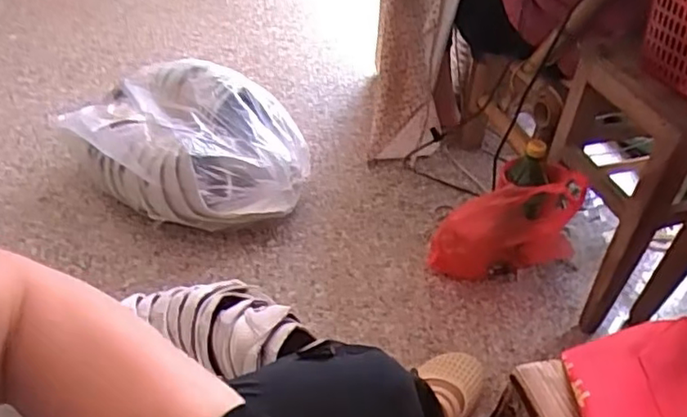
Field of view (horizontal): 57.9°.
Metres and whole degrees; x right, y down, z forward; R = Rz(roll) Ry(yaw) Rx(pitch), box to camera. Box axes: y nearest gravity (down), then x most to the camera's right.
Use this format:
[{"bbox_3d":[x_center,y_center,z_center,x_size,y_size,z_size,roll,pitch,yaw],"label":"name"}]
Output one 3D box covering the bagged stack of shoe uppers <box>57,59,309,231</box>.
[{"bbox_3d":[-0.291,-0.118,1.182,0.436,0.198,0.268,16,44,15],"label":"bagged stack of shoe uppers"}]

